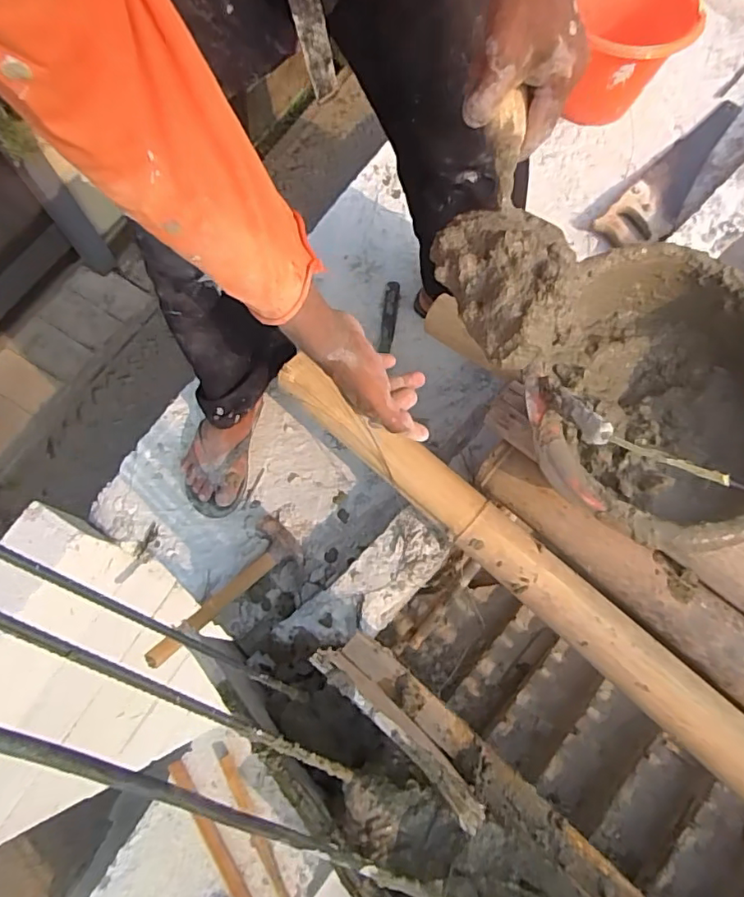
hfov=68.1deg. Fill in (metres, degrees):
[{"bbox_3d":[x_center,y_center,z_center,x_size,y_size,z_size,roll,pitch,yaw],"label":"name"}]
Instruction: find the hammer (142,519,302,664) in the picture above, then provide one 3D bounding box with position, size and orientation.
[{"bbox_3d":[-0.224,0.214,0.824,0.076,0.039,0.264,40,61,13],"label":"hammer"}]

